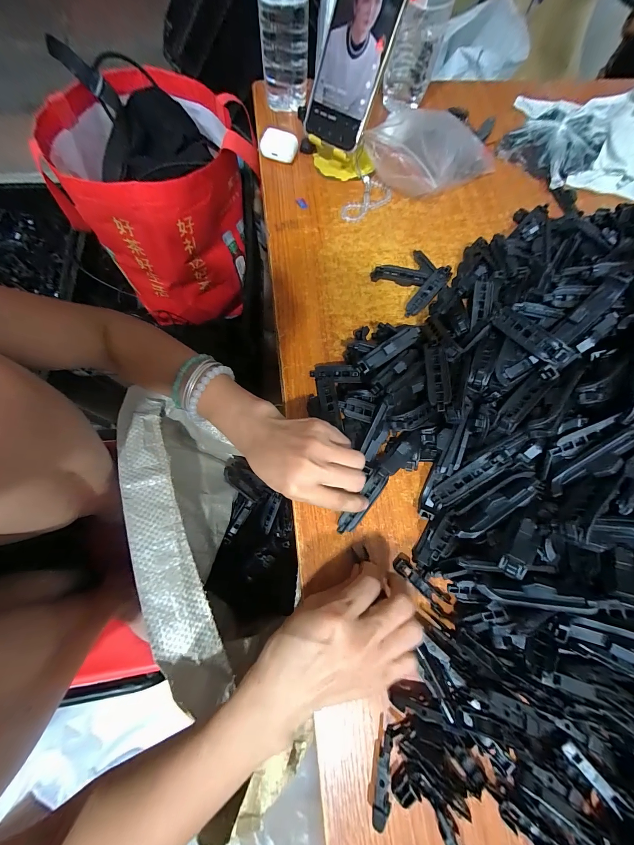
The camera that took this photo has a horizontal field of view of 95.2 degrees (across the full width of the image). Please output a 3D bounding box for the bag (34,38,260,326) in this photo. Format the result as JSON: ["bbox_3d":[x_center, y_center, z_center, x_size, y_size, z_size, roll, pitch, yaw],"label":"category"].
[{"bbox_3d":[-0.275,-0.403,0.569,0.298,0.302,0.278,-33,78,-11],"label":"bag"}]

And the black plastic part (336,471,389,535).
[{"bbox_3d":[0.040,0.074,0.264,0.017,0.010,0.065,35,87,10],"label":"black plastic part"}]

